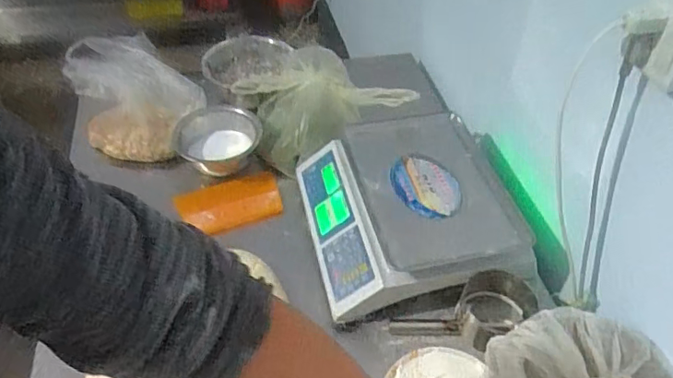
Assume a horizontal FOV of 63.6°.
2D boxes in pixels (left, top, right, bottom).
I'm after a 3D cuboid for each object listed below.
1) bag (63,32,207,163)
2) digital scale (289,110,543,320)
[{"bbox_3d":[-0.429,-0.212,1.163,0.242,0.068,0.408,-22,50,-21],"label":"bag"},{"bbox_3d":[0.115,0.030,0.921,0.318,0.103,0.337,-9,47,-10],"label":"digital scale"}]

